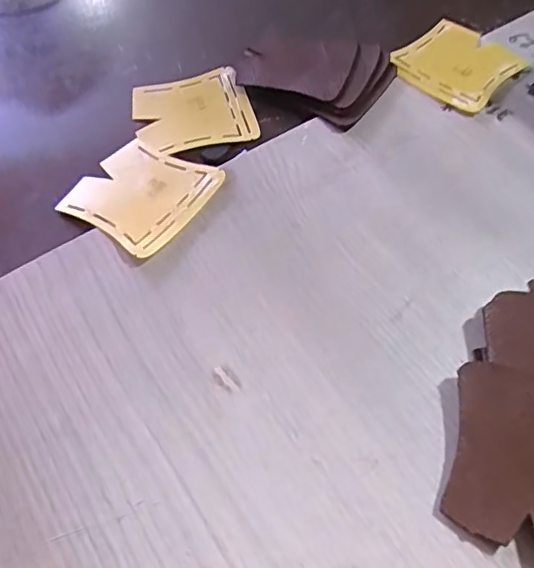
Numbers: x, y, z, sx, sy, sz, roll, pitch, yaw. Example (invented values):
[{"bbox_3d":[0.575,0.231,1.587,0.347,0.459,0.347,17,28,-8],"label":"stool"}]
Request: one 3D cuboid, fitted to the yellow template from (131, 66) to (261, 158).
[{"bbox_3d":[-0.050,-0.116,0.383,0.077,0.004,0.068,-14,61,-9],"label":"yellow template"}]

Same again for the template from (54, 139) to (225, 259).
[{"bbox_3d":[-0.078,-0.056,0.347,0.077,0.005,0.073,28,62,24],"label":"template"}]

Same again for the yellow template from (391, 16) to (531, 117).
[{"bbox_3d":[0.137,-0.159,0.409,0.074,0.004,0.084,38,62,20],"label":"yellow template"}]

